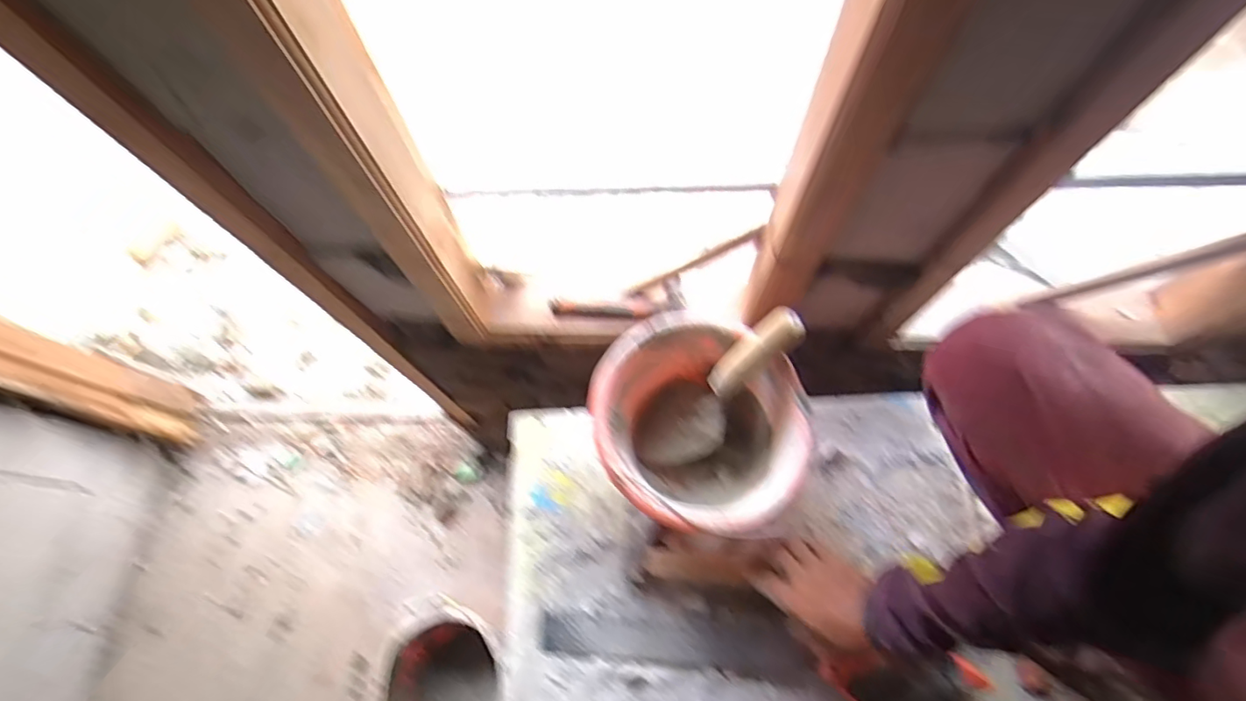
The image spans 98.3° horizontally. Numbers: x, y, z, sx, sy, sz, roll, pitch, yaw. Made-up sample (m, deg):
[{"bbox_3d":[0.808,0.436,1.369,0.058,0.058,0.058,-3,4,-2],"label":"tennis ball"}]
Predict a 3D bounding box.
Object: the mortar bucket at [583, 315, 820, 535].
[{"bbox_3d":[0.085,0.099,0.668,0.224,0.151,0.246,-1,68,2],"label":"mortar bucket"}]

